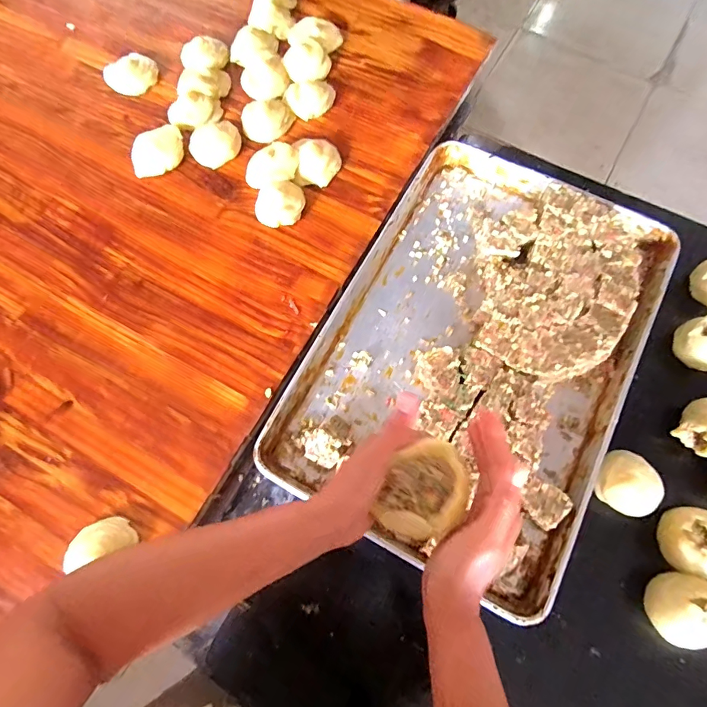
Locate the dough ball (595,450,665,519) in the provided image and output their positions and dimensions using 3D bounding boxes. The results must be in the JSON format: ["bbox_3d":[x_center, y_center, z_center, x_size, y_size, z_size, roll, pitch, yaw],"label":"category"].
[{"bbox_3d":[0.348,0.165,0.545,0.079,0.043,0.069,34,76,11],"label":"dough ball"}]

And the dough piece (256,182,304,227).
[{"bbox_3d":[-0.113,-0.229,0.669,0.075,0.038,0.075,0,72,1],"label":"dough piece"}]

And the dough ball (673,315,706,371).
[{"bbox_3d":[0.497,-0.013,0.617,0.068,0.076,0.073,8,72,4],"label":"dough ball"}]

